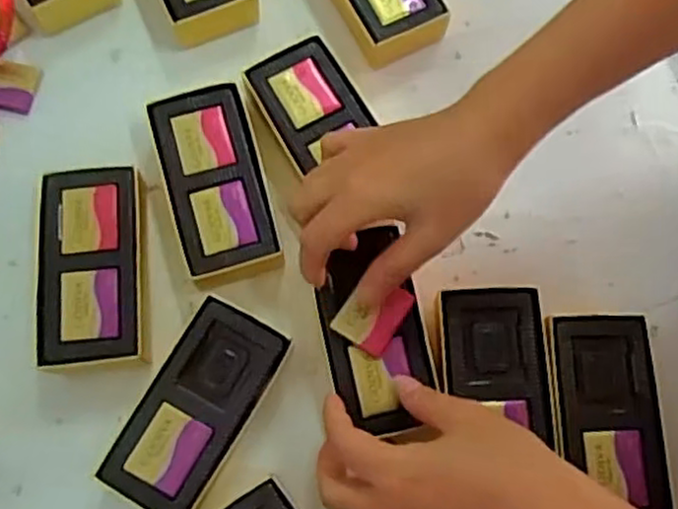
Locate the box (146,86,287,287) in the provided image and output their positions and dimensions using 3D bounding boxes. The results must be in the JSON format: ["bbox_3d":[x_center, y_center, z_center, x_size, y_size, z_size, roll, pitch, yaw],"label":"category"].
[{"bbox_3d":[-0.074,-0.039,0.430,0.056,0.031,0.118,-15,75,-6],"label":"box"}]

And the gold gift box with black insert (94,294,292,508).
[{"bbox_3d":[-0.076,0.084,0.393,0.054,0.031,0.111,29,75,6],"label":"gold gift box with black insert"}]

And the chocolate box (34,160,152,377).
[{"bbox_3d":[-0.140,0.009,0.411,0.060,0.031,0.113,-5,74,-4],"label":"chocolate box"}]

